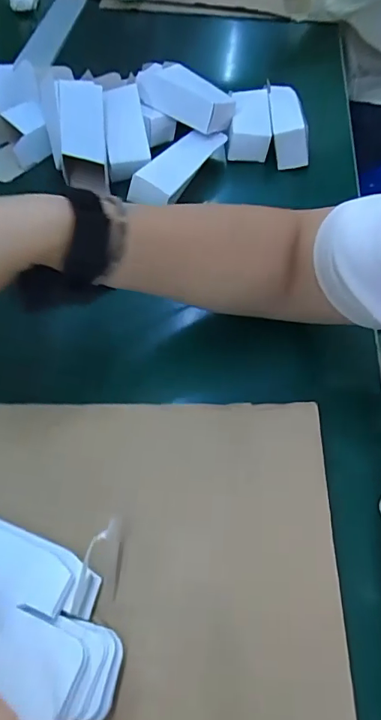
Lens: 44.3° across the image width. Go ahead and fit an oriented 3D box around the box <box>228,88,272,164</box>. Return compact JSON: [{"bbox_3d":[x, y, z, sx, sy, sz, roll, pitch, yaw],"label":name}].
[{"bbox_3d":[0.068,-0.271,0.537,0.046,0.036,0.091,4,56,1],"label":"box"}]

